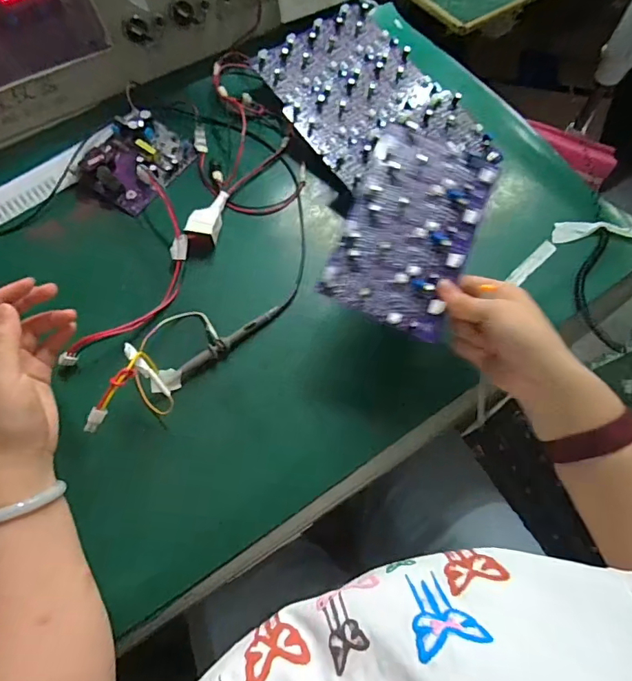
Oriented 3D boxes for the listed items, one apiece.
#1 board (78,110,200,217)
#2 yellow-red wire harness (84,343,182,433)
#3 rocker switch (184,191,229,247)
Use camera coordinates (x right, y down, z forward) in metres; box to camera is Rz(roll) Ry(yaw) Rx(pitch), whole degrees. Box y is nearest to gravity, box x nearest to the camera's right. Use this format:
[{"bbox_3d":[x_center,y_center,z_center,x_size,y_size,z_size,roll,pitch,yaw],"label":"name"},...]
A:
[{"bbox_3d":[-0.215,-0.218,0.548,0.097,0.039,0.121,30,69,14],"label":"board"},{"bbox_3d":[-0.157,0.050,0.411,0.043,0.075,0.083,11,66,6],"label":"yellow-red wire harness"},{"bbox_3d":[-0.121,-0.144,0.518,0.031,0.023,0.067,7,66,4],"label":"rocker switch"}]

